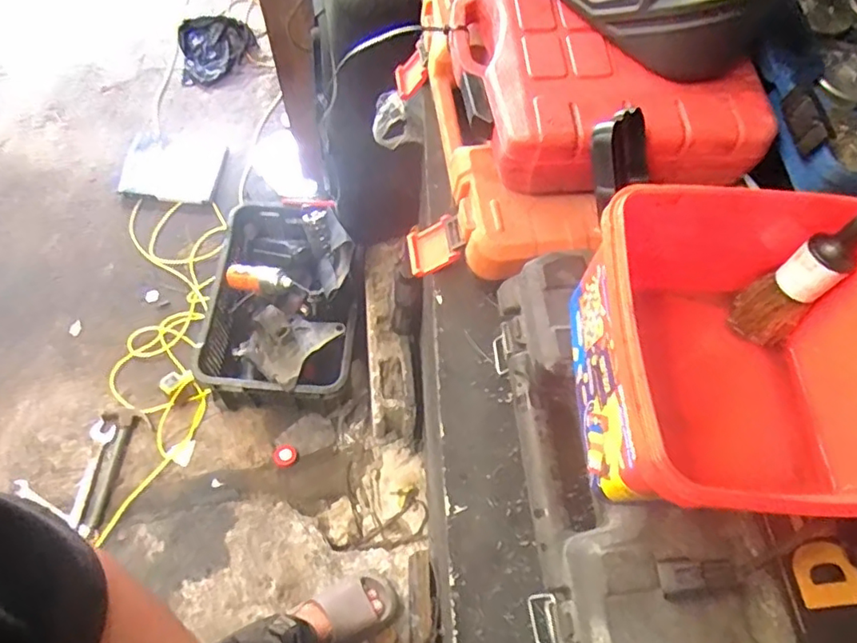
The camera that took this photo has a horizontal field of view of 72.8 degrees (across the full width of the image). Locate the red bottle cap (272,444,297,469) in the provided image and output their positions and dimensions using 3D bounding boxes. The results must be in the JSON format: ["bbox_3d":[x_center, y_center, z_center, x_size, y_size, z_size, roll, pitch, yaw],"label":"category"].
[{"bbox_3d":[-0.348,0.324,1.405,0.056,0.017,0.055,1,64,-2],"label":"red bottle cap"}]

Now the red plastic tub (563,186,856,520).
[{"bbox_3d":[0.199,0.033,0.389,0.190,0.143,0.195,0,64,-3],"label":"red plastic tub"}]

